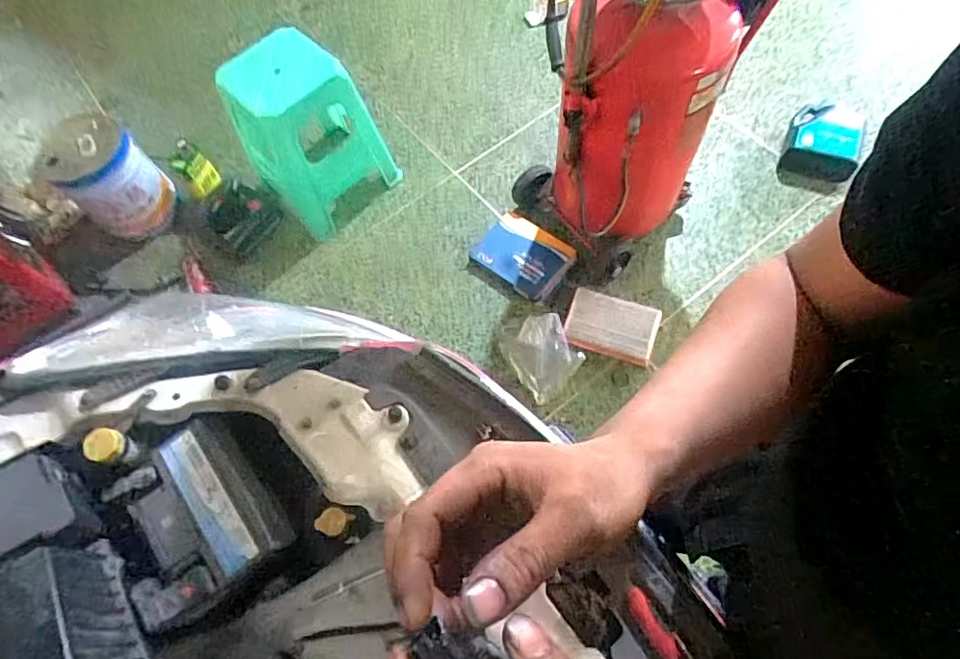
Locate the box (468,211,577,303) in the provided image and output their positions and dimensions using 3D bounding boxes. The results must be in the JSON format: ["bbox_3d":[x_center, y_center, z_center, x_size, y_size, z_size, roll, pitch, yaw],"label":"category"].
[{"bbox_3d":[0.133,-0.228,1.655,0.292,0.039,0.222,31,72,18],"label":"box"}]

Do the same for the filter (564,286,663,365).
[{"bbox_3d":[0.389,-0.014,1.578,0.257,0.050,0.188,15,66,8],"label":"filter"}]

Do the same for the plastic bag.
[{"bbox_3d":[0.181,0.058,1.535,0.176,0.088,0.200,-35,67,-11],"label":"plastic bag"}]

